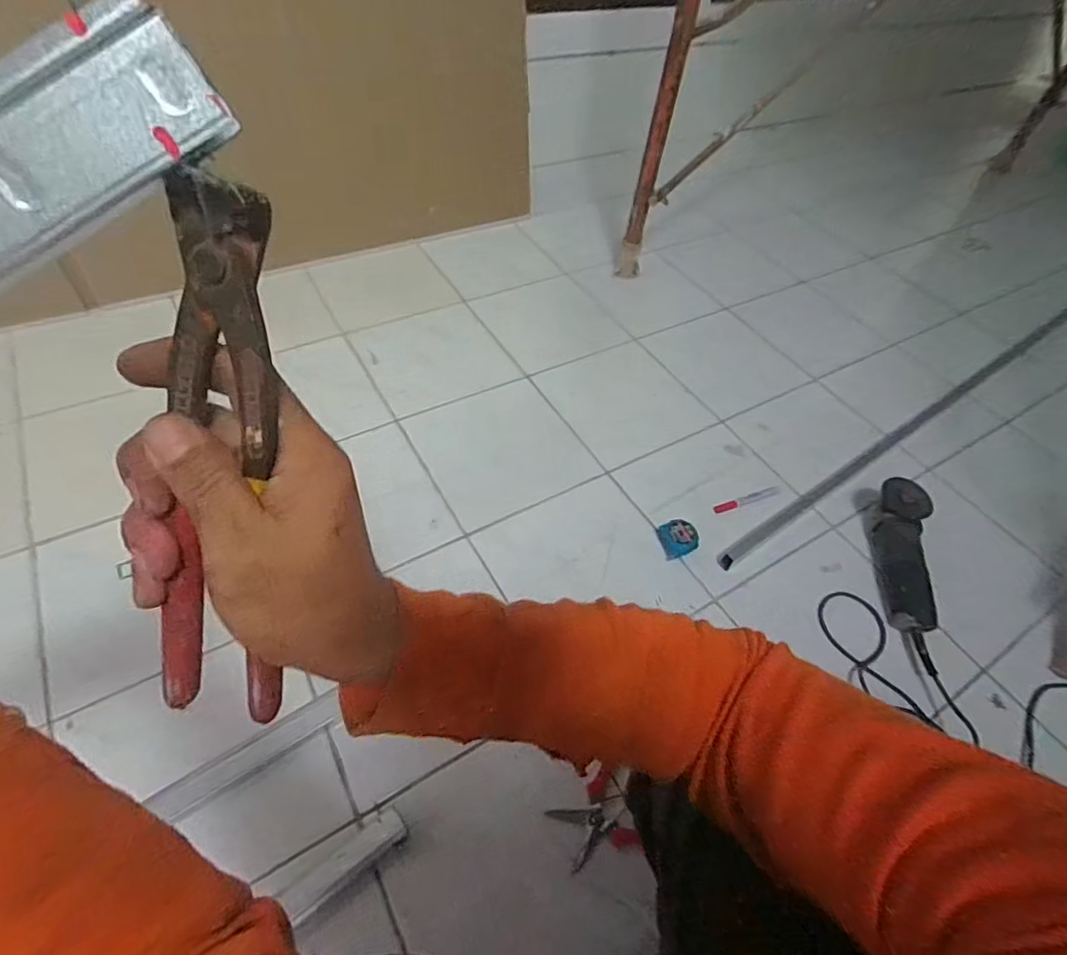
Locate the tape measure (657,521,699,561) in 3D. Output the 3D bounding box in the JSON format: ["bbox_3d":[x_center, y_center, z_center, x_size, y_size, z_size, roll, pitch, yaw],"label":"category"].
[{"bbox_3d":[0.246,0.104,0.936,0.056,0.036,0.065,-10,53,-14],"label":"tape measure"}]

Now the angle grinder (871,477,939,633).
[{"bbox_3d":[0.610,0.123,0.905,0.079,0.096,0.244,16,52,7],"label":"angle grinder"}]

